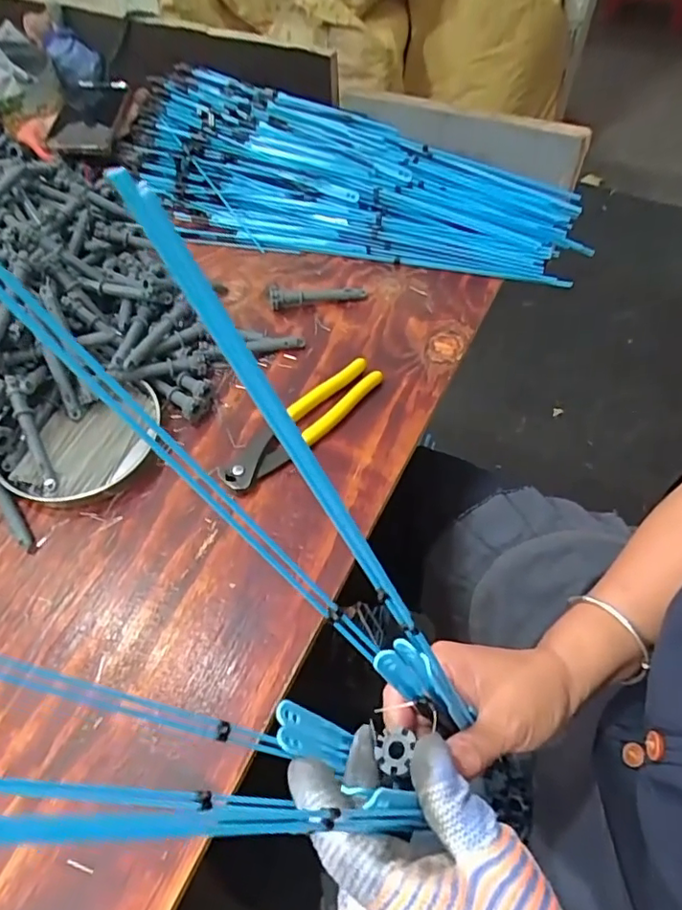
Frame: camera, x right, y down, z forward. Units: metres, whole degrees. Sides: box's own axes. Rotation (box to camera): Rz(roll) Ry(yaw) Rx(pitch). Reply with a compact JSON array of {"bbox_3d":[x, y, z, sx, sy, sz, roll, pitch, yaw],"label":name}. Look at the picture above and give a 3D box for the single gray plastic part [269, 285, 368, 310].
[{"bbox_3d":[-0.023,-0.161,0.555,0.096,0.020,0.018,-7,58,-4],"label":"single gray plastic part"}]

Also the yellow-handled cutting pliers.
[{"bbox_3d":[-0.031,-0.027,0.469,0.164,0.015,0.042,-35,64,-20],"label":"yellow-handled cutting pliers"}]

